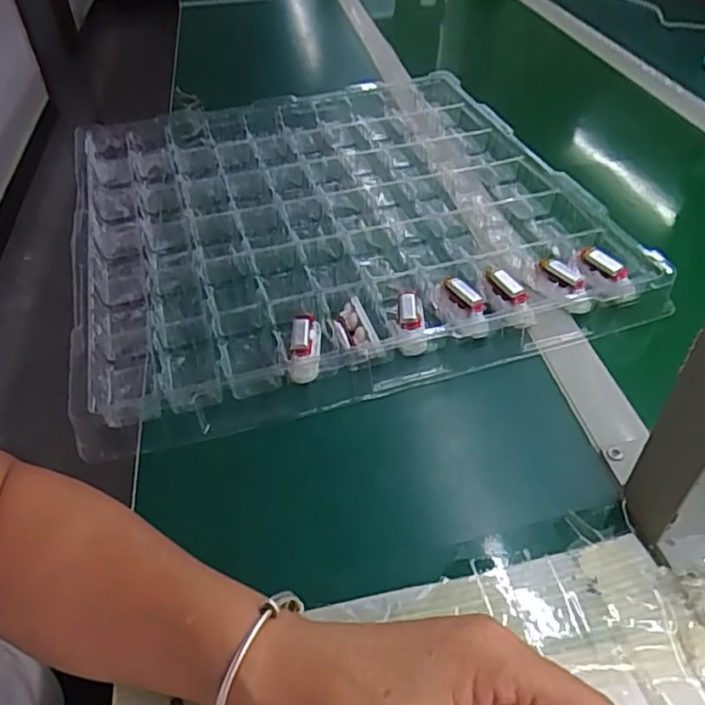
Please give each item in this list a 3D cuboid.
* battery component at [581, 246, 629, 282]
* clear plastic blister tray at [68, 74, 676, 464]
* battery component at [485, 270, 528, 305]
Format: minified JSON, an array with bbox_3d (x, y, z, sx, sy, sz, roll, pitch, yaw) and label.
[{"bbox_3d":[0.207,-0.073,0.491,0.017,0.009,0.042,-23,48,-20],"label":"battery component"},{"bbox_3d":[-0.027,-0.145,0.596,0.465,0.035,0.489,-14,45,-12],"label":"clear plastic blister tray"},{"bbox_3d":[0.123,-0.052,0.477,0.013,0.014,0.038,-31,64,-26],"label":"battery component"}]

